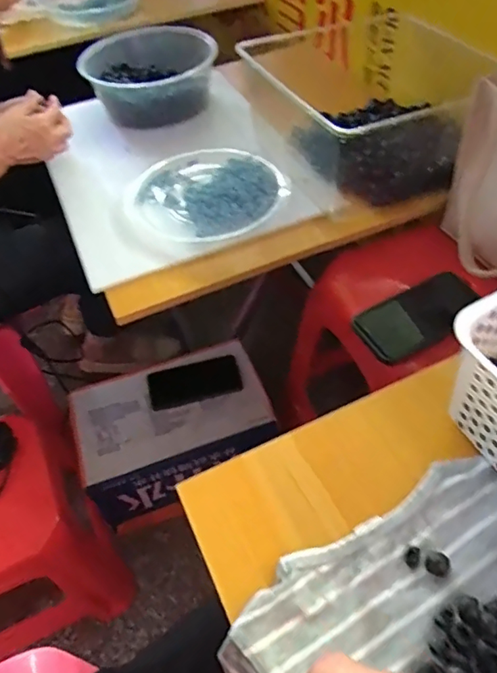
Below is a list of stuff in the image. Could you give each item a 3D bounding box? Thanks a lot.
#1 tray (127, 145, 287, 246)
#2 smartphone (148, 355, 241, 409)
[{"bbox_3d":[-0.065,-0.222,0.766,0.202,0.026,0.226,-34,56,-22],"label":"tray"},{"bbox_3d":[-0.098,0.082,0.937,0.165,0.015,0.080,-12,51,-5],"label":"smartphone"}]

